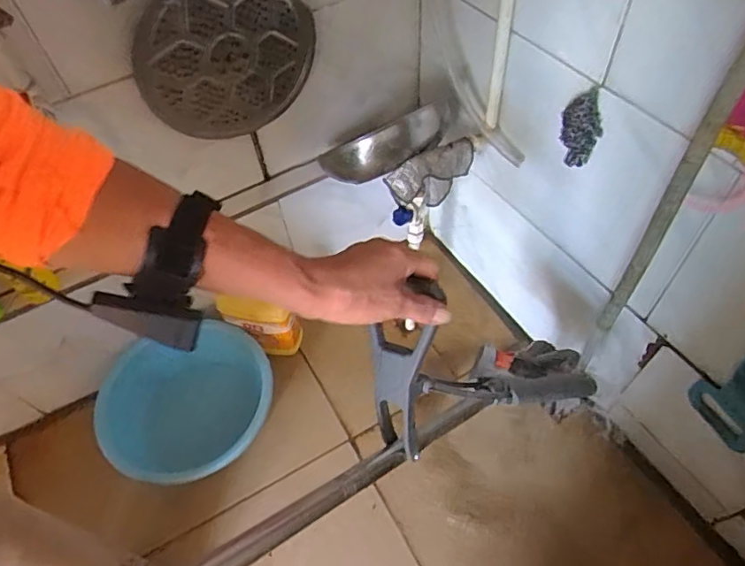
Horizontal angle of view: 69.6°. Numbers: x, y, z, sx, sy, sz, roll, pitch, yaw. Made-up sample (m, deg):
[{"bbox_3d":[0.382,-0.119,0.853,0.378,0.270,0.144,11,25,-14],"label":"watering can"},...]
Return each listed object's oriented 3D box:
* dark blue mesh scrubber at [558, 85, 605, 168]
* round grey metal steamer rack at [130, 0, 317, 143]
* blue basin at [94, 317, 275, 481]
[{"bbox_3d":[0.285,-0.212,0.733,0.056,0.100,0.040,18,58,17],"label":"dark blue mesh scrubber"},{"bbox_3d":[-0.214,-0.335,0.807,0.262,0.247,0.033,-29,57,-15],"label":"round grey metal steamer rack"},{"bbox_3d":[-0.353,0.220,1.000,0.303,0.119,0.282,-2,54,3],"label":"blue basin"}]

